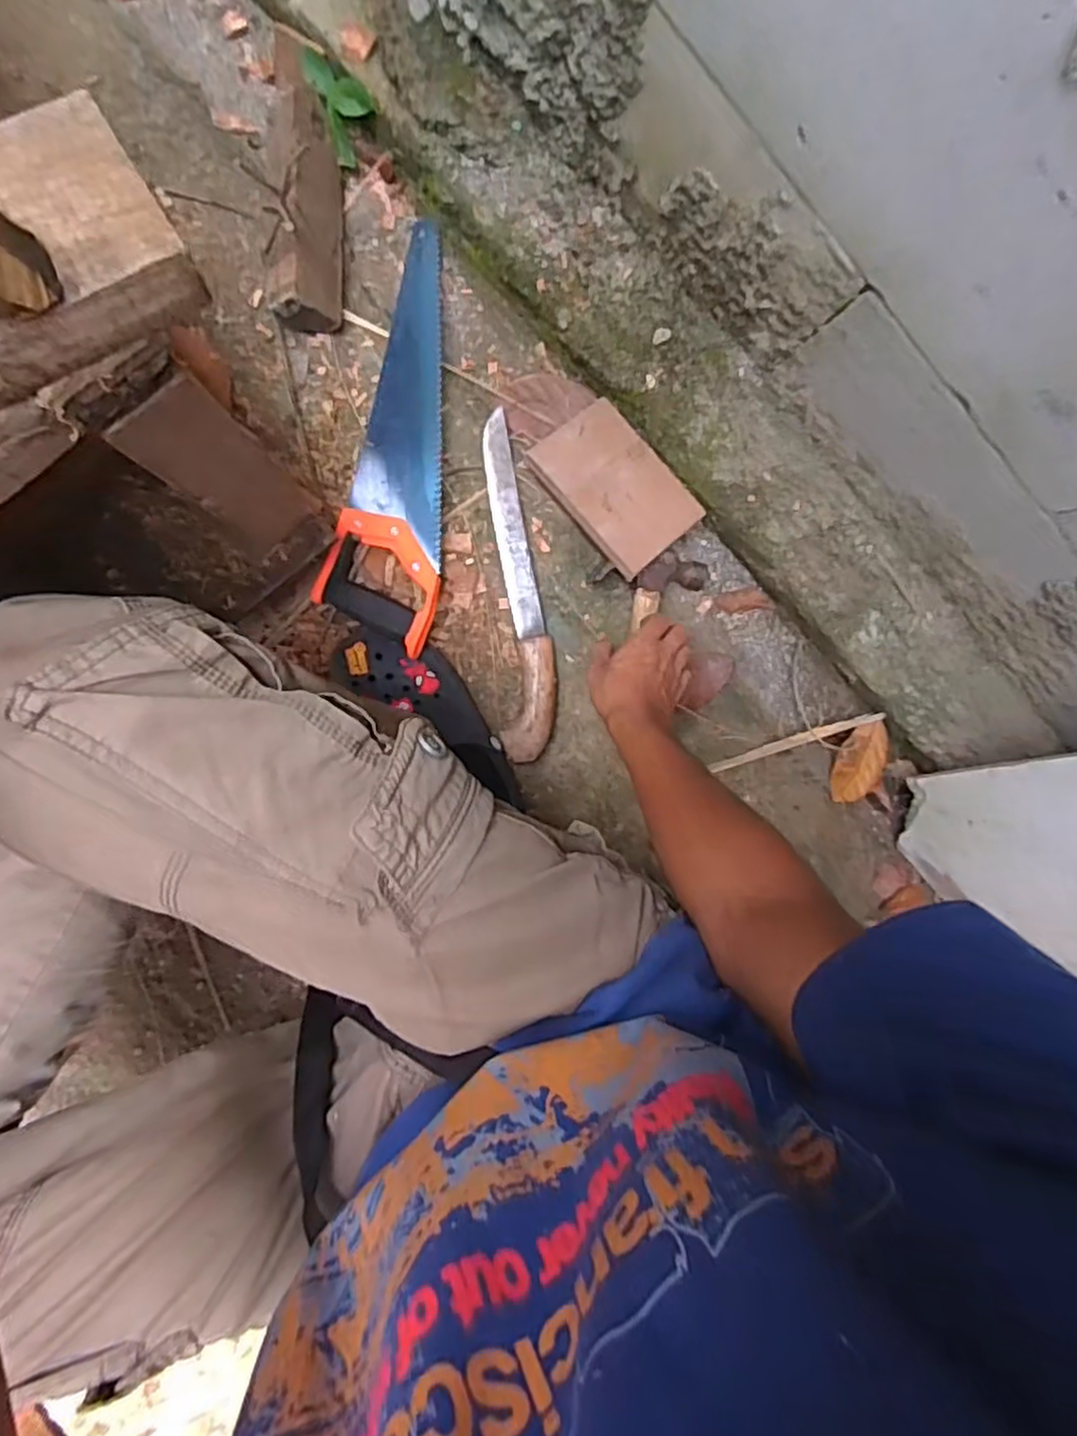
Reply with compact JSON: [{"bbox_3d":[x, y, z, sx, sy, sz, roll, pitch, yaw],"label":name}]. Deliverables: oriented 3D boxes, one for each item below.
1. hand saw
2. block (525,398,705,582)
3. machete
[{"bbox_3d":[-0.122,-0.287,0.720,0.118,0.022,0.418,13,85,6],"label":"hand saw"},{"bbox_3d":[0.081,-0.241,0.741,0.114,0.017,0.165,-42,94,-14],"label":"block"},{"bbox_3d":[-0.019,-0.135,0.751,0.057,0.031,0.354,-5,96,-8],"label":"machete"}]

